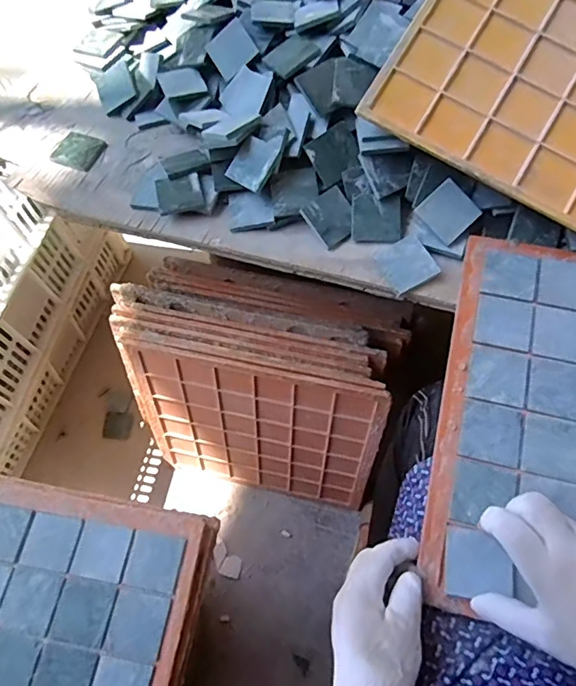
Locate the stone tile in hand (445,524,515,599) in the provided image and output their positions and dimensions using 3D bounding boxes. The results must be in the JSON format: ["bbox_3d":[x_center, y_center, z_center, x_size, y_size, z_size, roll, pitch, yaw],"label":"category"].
[{"bbox_3d":[0.147,0.169,0.384,0.048,0.004,0.049,-2,68,25],"label":"stone tile in hand"}]

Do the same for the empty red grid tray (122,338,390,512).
[{"bbox_3d":[-0.048,0.134,0.743,0.346,0.334,0.016,11,50,9],"label":"empty red grid tray"}]

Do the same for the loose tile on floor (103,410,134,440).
[{"bbox_3d":[-0.327,0.159,0.960,0.053,0.011,0.053,2,63,3],"label":"loose tile on floor"}]

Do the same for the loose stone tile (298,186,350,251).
[{"bbox_3d":[0.045,-0.131,0.517,0.049,0.005,0.050,-38,95,-9],"label":"loose stone tile"}]

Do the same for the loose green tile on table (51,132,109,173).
[{"bbox_3d":[-0.250,-0.228,0.593,0.054,0.009,0.049,17,64,10],"label":"loose green tile on table"}]

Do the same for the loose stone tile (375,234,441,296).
[{"bbox_3d":[0.118,-0.078,0.496,0.047,0.005,0.050,-34,70,8],"label":"loose stone tile"}]

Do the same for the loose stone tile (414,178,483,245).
[{"bbox_3d":[0.162,-0.132,0.504,0.049,0.004,0.050,-45,95,-1],"label":"loose stone tile"}]

